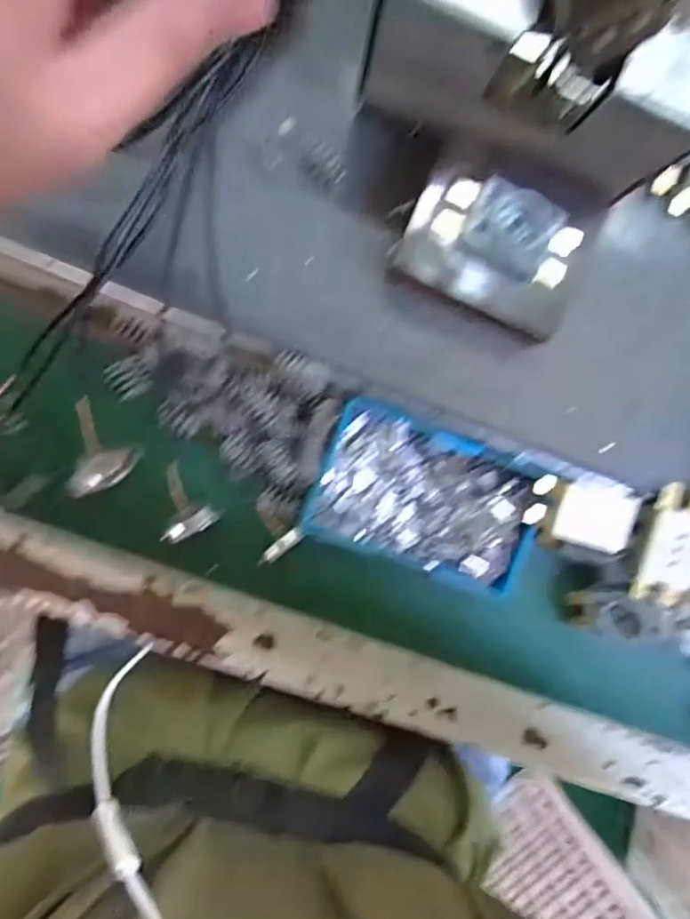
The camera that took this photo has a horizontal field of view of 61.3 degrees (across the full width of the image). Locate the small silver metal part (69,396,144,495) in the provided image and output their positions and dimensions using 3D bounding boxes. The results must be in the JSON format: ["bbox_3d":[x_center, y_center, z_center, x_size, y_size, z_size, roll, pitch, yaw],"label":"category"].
[{"bbox_3d":[-0.117,-0.004,0.286,0.027,0.025,0.046,12,94,-7],"label":"small silver metal part"}]

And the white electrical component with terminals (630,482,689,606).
[{"bbox_3d":[0.166,0.045,0.293,0.030,0.015,0.059,17,94,-8],"label":"white electrical component with terminals"}]

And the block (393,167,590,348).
[{"bbox_3d":[0.066,-0.094,0.264,0.079,0.039,0.057,22,93,-8],"label":"block"}]

